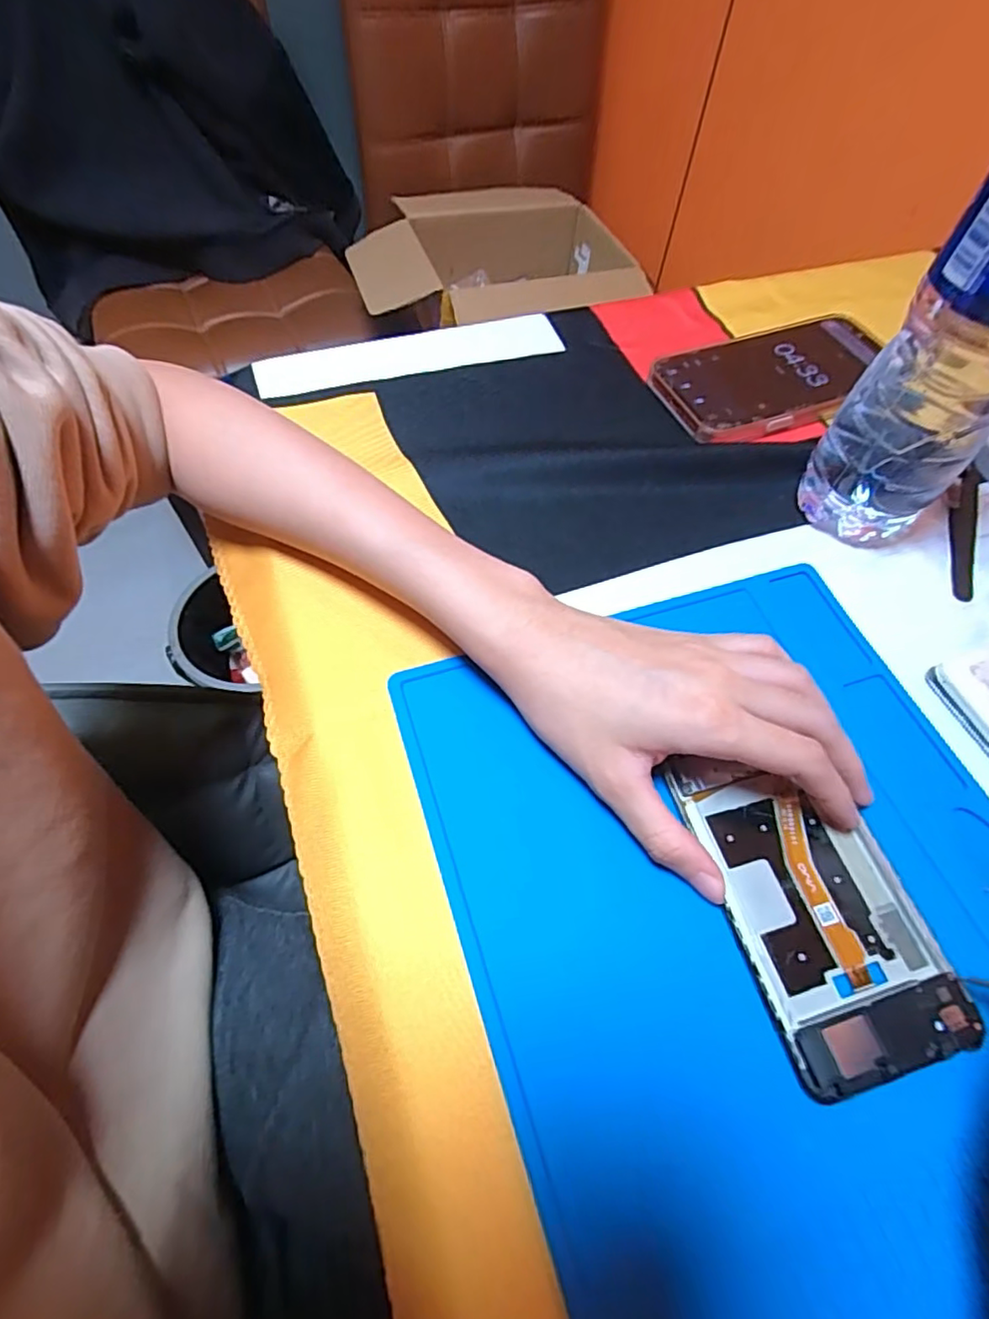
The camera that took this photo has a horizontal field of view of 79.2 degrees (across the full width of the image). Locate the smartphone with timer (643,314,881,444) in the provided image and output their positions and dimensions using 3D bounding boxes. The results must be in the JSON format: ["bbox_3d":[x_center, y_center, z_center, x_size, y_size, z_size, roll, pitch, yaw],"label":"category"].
[{"bbox_3d":[0.186,-0.185,0.391,0.159,0.010,0.081,-17,62,-12],"label":"smartphone with timer"}]

